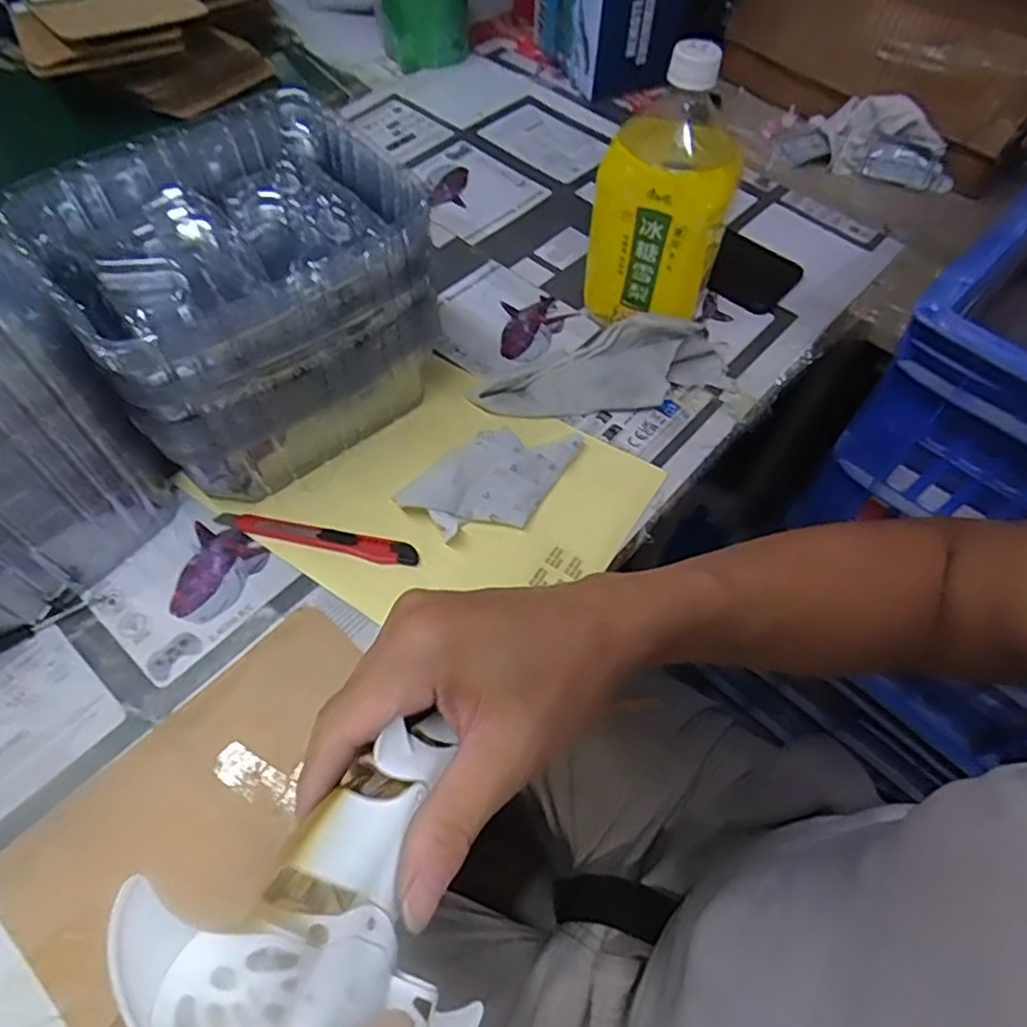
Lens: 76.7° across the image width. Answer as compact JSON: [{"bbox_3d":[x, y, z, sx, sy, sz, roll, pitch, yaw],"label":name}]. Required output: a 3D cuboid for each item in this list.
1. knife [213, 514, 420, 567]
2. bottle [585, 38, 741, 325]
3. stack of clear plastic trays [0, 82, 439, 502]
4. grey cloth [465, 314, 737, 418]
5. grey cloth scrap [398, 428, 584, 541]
[{"bbox_3d":[-0.132,0.016,0.437,0.138,0.006,0.017,12,58,3],"label":"knife"},{"bbox_3d":[0.112,-0.228,0.491,0.096,0.196,0.089,12,58,3],"label":"bottle"},{"bbox_3d":[-0.172,-0.134,0.438,0.202,0.158,0.167,-36,67,-22],"label":"stack of clear plastic trays"},{"bbox_3d":[0.074,-0.116,0.514,0.204,0.020,0.071,-5,89,-9],"label":"grey cloth"},{"bbox_3d":[-0.008,-0.026,0.456,0.127,0.015,0.067,-38,85,-20],"label":"grey cloth scrap"}]

